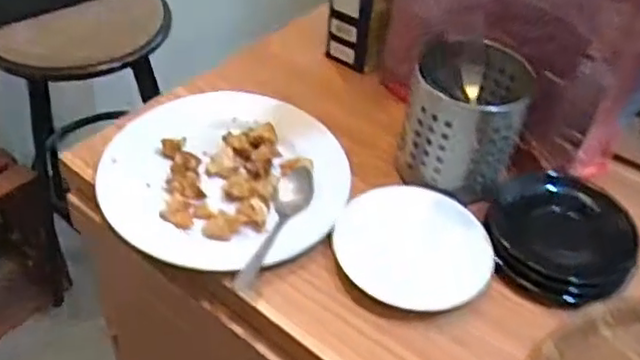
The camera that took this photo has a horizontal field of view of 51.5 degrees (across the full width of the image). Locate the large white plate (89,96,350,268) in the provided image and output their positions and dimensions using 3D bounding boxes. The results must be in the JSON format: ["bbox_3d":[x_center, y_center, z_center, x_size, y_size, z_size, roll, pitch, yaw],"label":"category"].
[{"bbox_3d":[-0.096,-0.005,0.684,0.252,0.026,0.239,10,44,4],"label":"large white plate"}]

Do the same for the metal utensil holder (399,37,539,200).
[{"bbox_3d":[0.149,-0.066,0.688,0.116,0.106,0.125,15,45,9],"label":"metal utensil holder"}]

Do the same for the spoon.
[{"bbox_3d":[-0.039,0.044,0.643,0.036,0.016,0.153,15,45,8],"label":"spoon"}]

